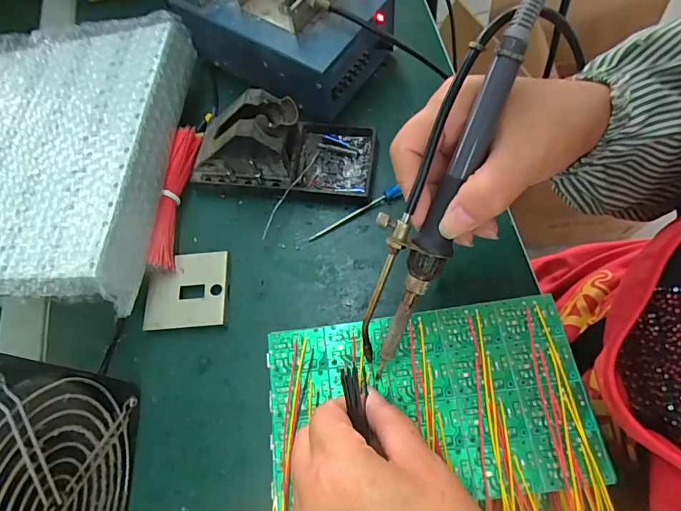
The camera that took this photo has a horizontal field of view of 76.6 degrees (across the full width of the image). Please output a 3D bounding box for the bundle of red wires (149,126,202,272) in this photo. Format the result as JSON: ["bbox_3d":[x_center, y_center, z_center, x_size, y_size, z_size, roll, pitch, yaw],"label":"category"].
[{"bbox_3d":[-0.141,-0.051,0.367,0.016,0.024,0.130,2,67,2],"label":"bundle of red wires"}]

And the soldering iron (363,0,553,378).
[{"bbox_3d":[0.049,-0.034,0.213,0.033,0.016,0.203,24,106,10],"label":"soldering iron"}]

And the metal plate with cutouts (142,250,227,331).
[{"bbox_3d":[-0.125,0.028,0.352,0.065,0.010,0.063,-4,67,-1],"label":"metal plate with cutouts"}]

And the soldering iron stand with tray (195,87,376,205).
[{"bbox_3d":[-0.050,-0.098,0.372,0.156,0.070,0.077,4,67,7],"label":"soldering iron stand with tray"}]

